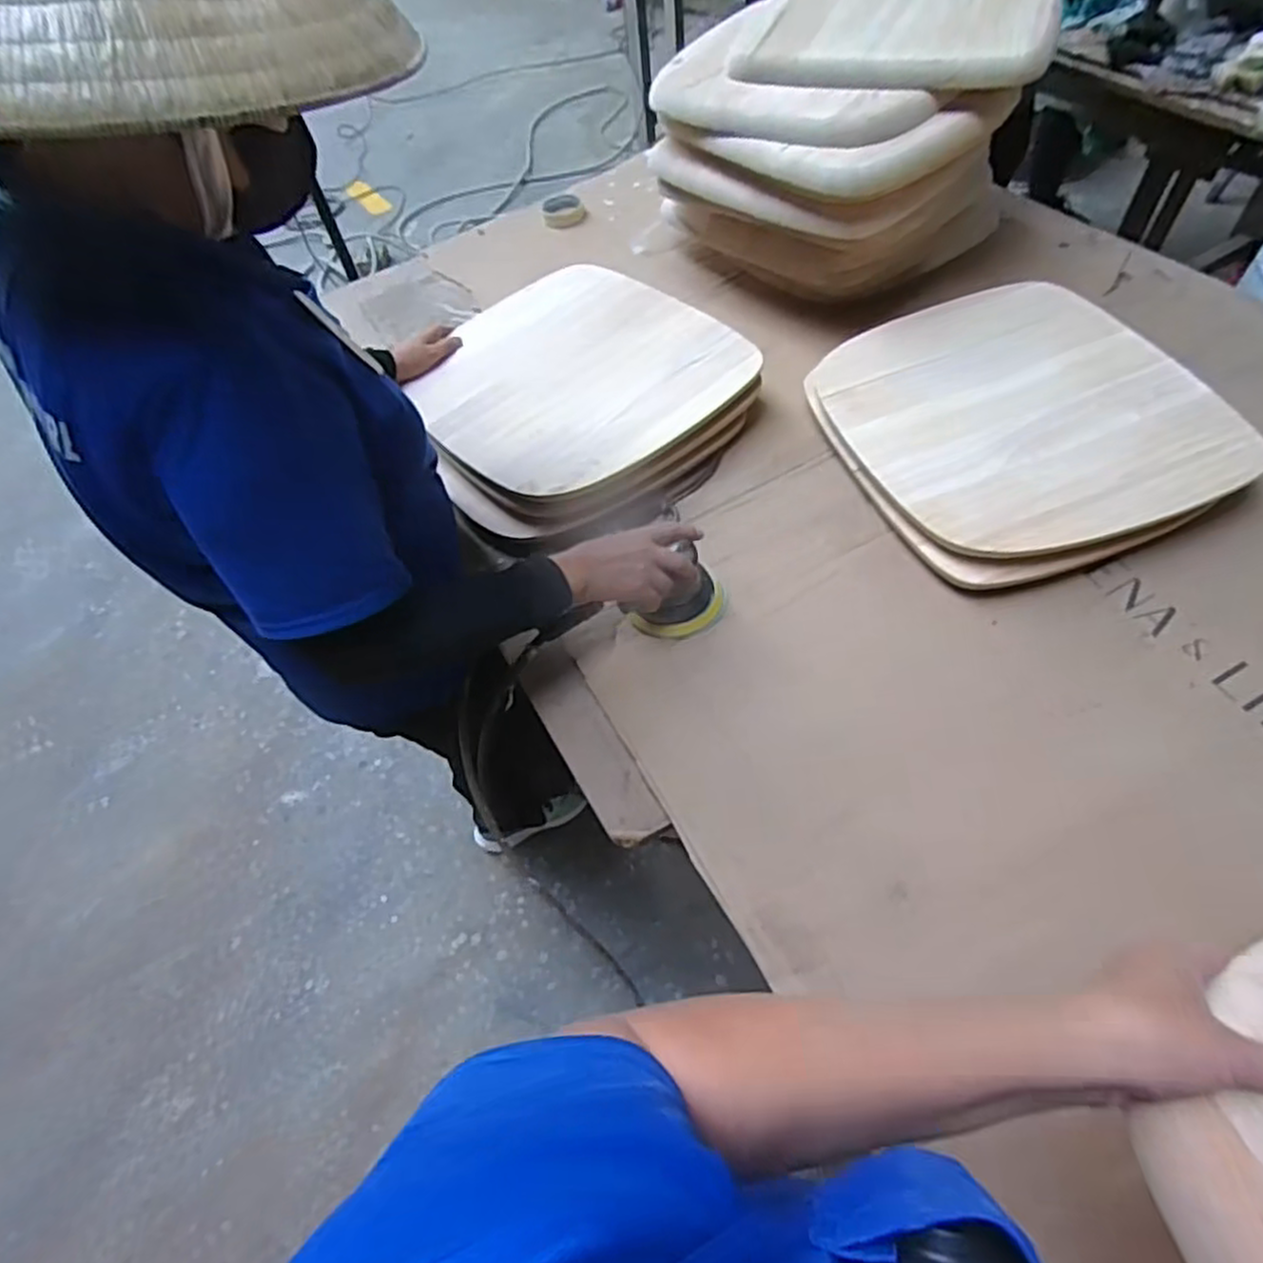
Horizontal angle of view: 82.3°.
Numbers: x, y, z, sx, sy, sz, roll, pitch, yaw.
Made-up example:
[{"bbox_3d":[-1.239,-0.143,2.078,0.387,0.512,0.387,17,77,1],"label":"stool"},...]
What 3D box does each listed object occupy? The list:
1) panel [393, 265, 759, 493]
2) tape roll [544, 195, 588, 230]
[{"bbox_3d":[-0.093,-0.371,1.015,0.398,0.025,0.419,-37,62,-17],"label":"panel"},{"bbox_3d":[-0.132,-0.830,1.425,0.082,0.031,0.079,-4,56,7],"label":"tape roll"}]

